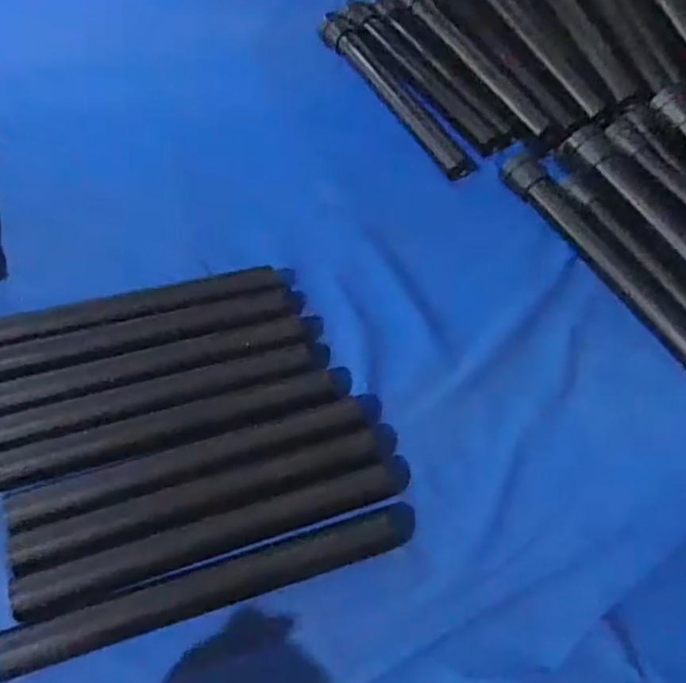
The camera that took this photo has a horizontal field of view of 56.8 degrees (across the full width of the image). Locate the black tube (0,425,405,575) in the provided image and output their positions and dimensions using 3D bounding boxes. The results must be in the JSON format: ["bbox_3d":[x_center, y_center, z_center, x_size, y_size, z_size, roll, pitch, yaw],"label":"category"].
[{"bbox_3d":[-0.073,0.093,0.388,0.234,0.021,0.025,-17,60,-16],"label":"black tube"}]

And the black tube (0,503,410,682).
[{"bbox_3d":[-0.070,0.136,0.362,0.231,0.020,0.026,-15,59,-14],"label":"black tube"}]

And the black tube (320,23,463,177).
[{"bbox_3d":[0.048,-0.244,0.620,0.030,0.021,0.232,-26,62,-20],"label":"black tube"}]

